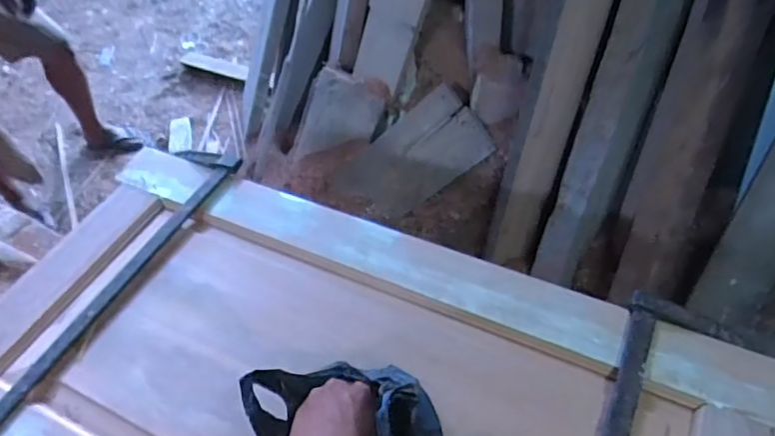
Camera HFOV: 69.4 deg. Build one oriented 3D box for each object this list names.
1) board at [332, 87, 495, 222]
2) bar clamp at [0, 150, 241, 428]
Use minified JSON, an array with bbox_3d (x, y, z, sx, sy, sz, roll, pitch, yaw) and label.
[{"bbox_3d":[0.062,-0.136,1.365,0.186,0.371,0.026,52,28,-3],"label":"board"},{"bbox_3d":[-0.566,0.258,0.742,0.159,0.040,1.062,19,54,20],"label":"bar clamp"}]

